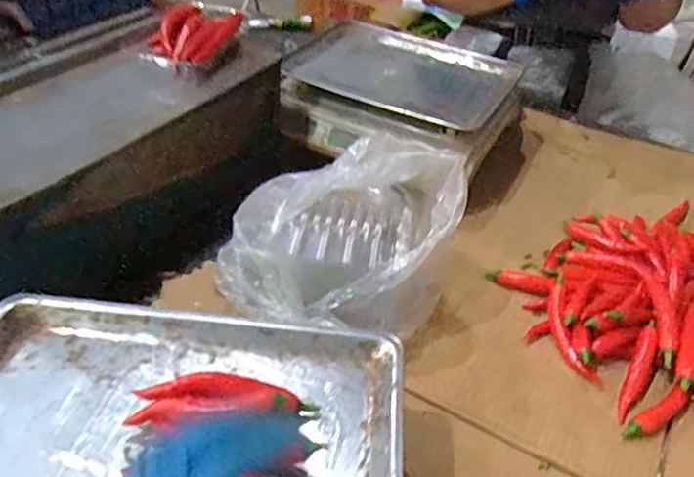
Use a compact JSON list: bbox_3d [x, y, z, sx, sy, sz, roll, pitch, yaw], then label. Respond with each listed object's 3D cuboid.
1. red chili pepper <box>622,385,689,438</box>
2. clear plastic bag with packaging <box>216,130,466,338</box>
[{"bbox_3d":[0.302,0.171,0.573,0.082,0.016,0.021,-21,49,-25],"label":"red chili pepper"},{"bbox_3d":[0.003,-0.014,0.631,0.208,0.158,0.227,28,48,22],"label":"clear plastic bag with packaging"}]

